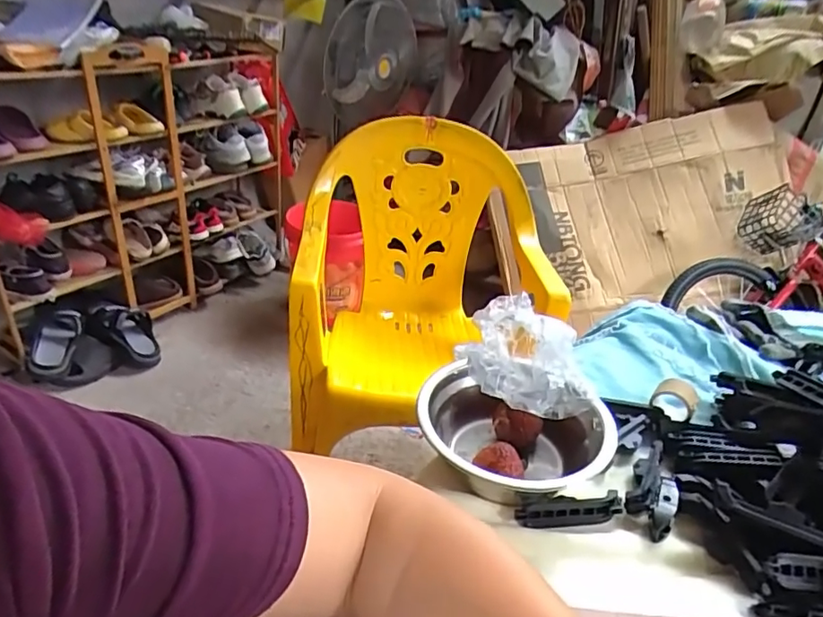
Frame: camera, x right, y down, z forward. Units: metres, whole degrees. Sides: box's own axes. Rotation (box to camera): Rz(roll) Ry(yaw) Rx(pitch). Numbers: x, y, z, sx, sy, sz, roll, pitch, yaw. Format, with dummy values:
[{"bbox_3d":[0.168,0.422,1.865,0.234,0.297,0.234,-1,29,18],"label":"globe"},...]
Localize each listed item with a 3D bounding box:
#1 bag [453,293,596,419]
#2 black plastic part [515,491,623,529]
[{"bbox_3d":[0.087,0.035,0.420,0.087,0.061,0.067,3,31,-3],"label":"bag"},{"bbox_3d":[0.105,0.133,0.366,0.071,0.015,0.014,-2,31,-11],"label":"black plastic part"}]

